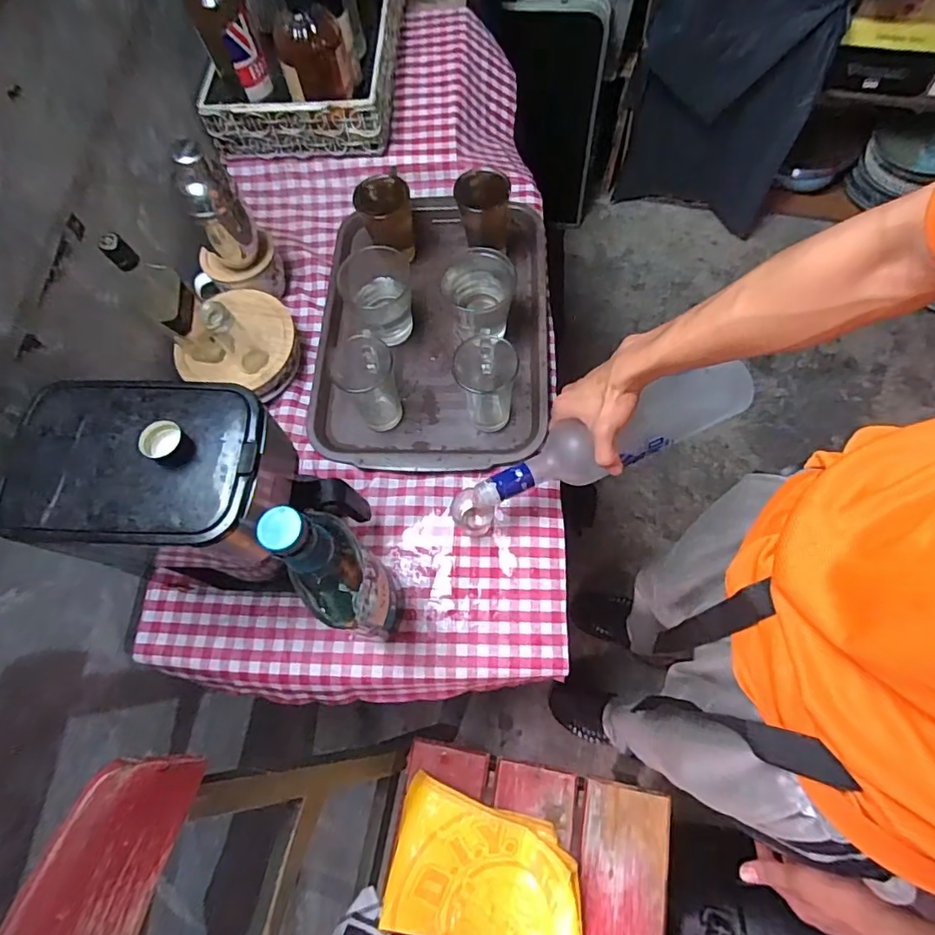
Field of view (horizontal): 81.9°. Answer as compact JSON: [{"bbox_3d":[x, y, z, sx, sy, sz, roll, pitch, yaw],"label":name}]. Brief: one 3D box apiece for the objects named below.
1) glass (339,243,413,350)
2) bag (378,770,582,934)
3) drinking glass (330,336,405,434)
[{"bbox_3d":[-0.116,-0.228,0.712,0.084,0.088,0.098,-7,67,3],"label":"glass"},{"bbox_3d":[0.026,0.533,0.703,0.257,0.039,0.168,15,70,7],"label":"bag"},{"bbox_3d":[-0.120,-0.104,0.650,0.064,0.113,0.076,-13,67,0],"label":"drinking glass"}]

